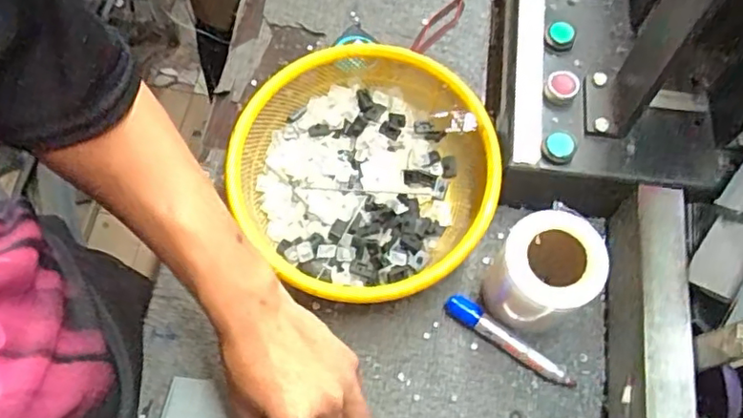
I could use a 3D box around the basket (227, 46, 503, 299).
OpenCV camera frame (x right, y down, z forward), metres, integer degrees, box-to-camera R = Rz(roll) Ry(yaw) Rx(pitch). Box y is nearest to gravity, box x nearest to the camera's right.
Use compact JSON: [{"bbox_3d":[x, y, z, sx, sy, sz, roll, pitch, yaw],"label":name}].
[{"bbox_3d":[-0.003,-0.029,0.558,0.223,0.096,0.227,1,67,-2],"label":"basket"}]

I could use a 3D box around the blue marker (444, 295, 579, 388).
[{"bbox_3d":[0.121,0.116,0.534,0.125,0.019,0.018,31,70,14],"label":"blue marker"}]

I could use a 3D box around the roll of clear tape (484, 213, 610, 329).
[{"bbox_3d":[0.144,0.058,0.515,0.077,0.105,0.074,1,67,-2],"label":"roll of clear tape"}]

